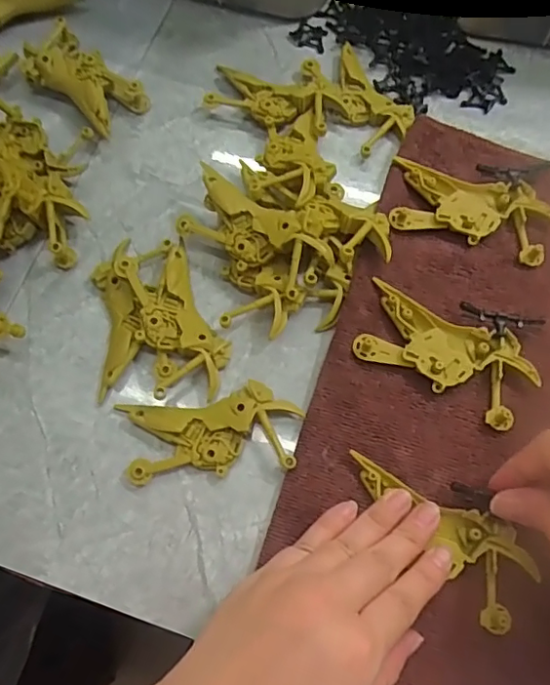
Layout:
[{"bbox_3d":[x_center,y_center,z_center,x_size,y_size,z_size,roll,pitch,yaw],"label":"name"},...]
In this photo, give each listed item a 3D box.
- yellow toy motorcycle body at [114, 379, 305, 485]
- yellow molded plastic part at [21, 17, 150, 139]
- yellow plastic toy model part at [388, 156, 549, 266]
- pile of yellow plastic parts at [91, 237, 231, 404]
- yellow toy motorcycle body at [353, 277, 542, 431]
[{"bbox_3d":[-0.035,0.050,0.316,0.096,0.015,0.047,-5,69,-1],"label":"yellow toy motorcycle body"},{"bbox_3d":[-0.139,-0.187,0.402,0.091,0.022,0.049,40,74,15],"label":"yellow molded plastic part"},{"bbox_3d":[0.126,-0.084,0.361,0.100,0.011,0.049,16,70,7],"label":"yellow plastic toy model part"},{"bbox_3d":[-0.071,-0.018,0.340,0.074,0.019,0.104,-9,69,-3],"label":"pile of yellow plastic parts"},{"bbox_3d":[0.099,0.006,0.327,0.100,0.009,0.050,29,72,11],"label":"yellow toy motorcycle body"}]

